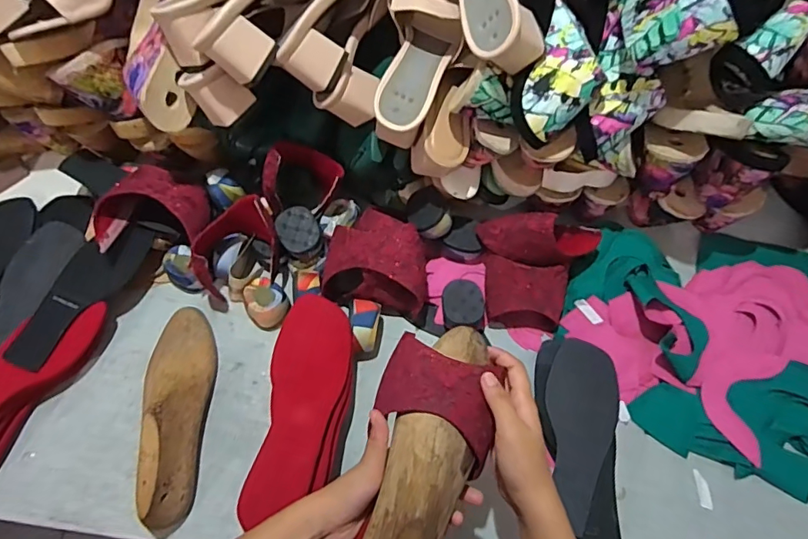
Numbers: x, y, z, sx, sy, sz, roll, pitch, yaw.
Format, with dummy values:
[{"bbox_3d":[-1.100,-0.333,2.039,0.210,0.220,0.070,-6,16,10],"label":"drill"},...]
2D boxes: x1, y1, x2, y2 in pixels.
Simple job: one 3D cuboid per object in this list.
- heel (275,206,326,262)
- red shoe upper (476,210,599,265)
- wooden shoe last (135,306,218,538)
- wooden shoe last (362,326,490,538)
[{"bbox_3d":[-0.129,-0.043,0.628,0.051,0.048,0.059,-25,68,-11],"label":"heel"},{"bbox_3d":[0.173,-0.038,0.607,0.132,0.092,0.070,3,65,-17],"label":"red shoe upper"},{"bbox_3d":[-0.251,0.153,0.549,0.064,0.077,0.238,-8,66,-4],"label":"wooden shoe last"},{"bbox_3d":[0.019,0.156,0.399,0.063,0.073,0.232,19,67,8],"label":"wooden shoe last"}]

